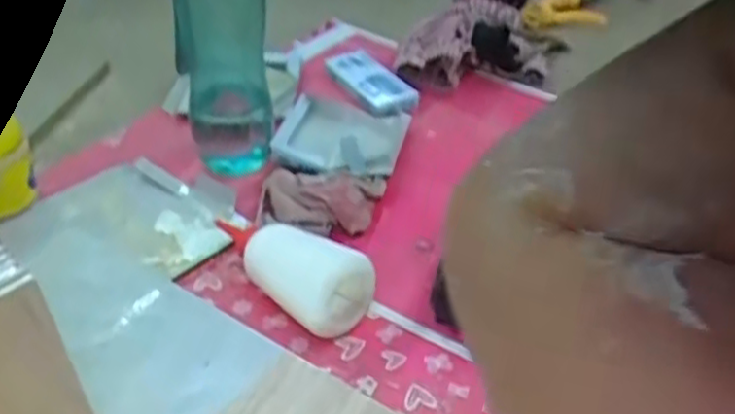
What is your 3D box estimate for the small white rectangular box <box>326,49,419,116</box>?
[{"bbox_3d":[0.004,-0.143,0.868,0.055,0.026,0.162,-14,40,-24],"label":"small white rectangular box"}]

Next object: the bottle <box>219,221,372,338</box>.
[{"bbox_3d":[-0.063,0.037,0.580,0.059,0.054,0.155,-25,46,-35],"label":"bottle"}]

